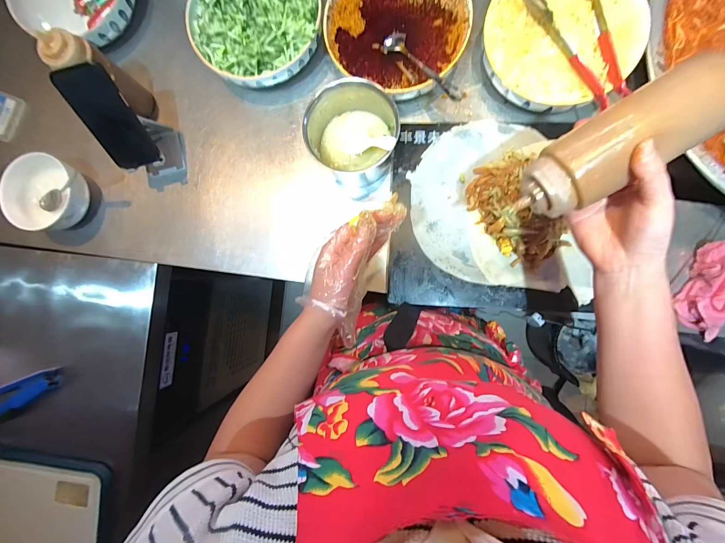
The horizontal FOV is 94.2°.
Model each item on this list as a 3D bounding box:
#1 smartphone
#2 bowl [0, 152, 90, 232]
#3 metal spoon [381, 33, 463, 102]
[{"bbox_3d":[-0.376,-0.226,0.507,0.071,0.147,0.015,-16,47,-1],"label":"smartphone"},{"bbox_3d":[-0.547,-0.137,0.594,0.127,0.082,0.126,0,88,7],"label":"bowl"},{"bbox_3d":[0.092,-0.317,0.520,0.036,0.014,0.171,-39,72,5],"label":"metal spoon"}]

